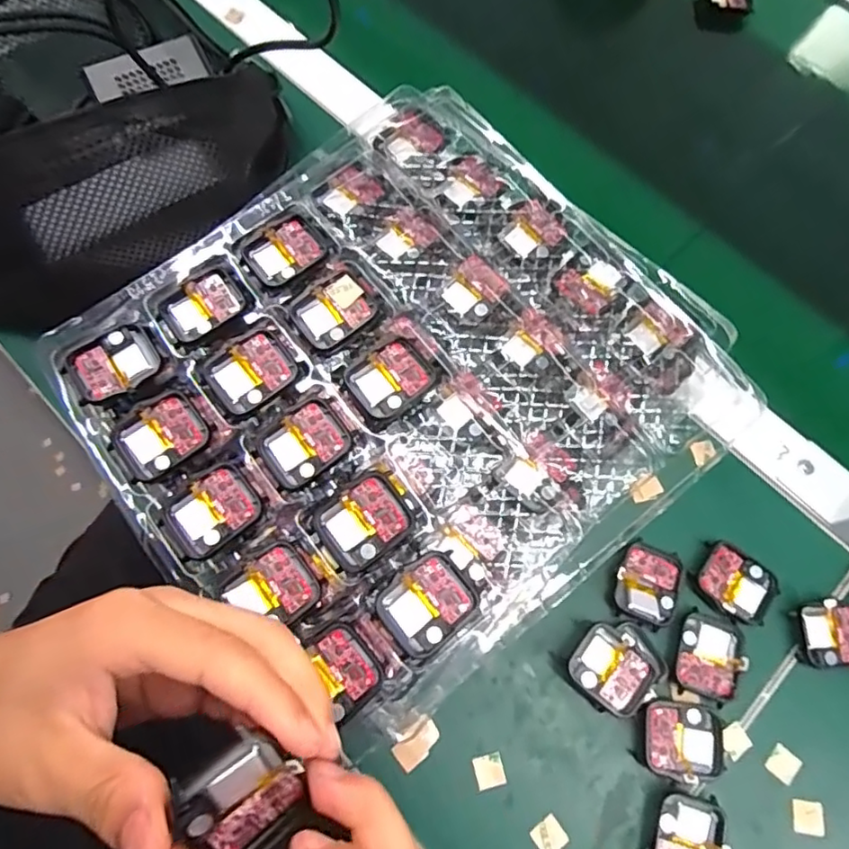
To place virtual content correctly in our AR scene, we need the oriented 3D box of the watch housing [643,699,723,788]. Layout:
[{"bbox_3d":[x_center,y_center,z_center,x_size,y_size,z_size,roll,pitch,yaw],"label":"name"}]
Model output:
[{"bbox_3d":[0.141,0.174,0.323,0.042,0.007,0.038,6,69,0],"label":"watch housing"}]

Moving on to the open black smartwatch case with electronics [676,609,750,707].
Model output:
[{"bbox_3d":[0.163,0.132,0.335,0.036,0.005,0.046,21,70,6],"label":"open black smartwatch case with electronics"}]

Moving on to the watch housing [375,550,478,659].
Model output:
[{"bbox_3d":[0.002,0.085,0.281,0.043,0.008,0.036,-39,75,-15],"label":"watch housing"}]

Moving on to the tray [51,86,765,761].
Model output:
[{"bbox_3d":[-0.009,-0.030,0.319,0.298,0.024,0.271,-41,76,-15],"label":"tray"}]

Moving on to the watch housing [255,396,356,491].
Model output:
[{"bbox_3d":[-0.061,0.010,0.304,0.043,0.011,0.035,-34,74,-13],"label":"watch housing"}]

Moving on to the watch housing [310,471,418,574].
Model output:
[{"bbox_3d":[-0.029,0.048,0.290,0.043,0.006,0.038,-35,85,-2],"label":"watch housing"}]

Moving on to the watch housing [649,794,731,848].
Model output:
[{"bbox_3d":[0.137,0.219,0.307,0.036,0.009,0.046,16,70,4],"label":"watch housing"}]

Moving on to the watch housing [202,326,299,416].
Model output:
[{"bbox_3d":[-0.091,-0.028,0.314,0.043,0.009,0.037,-37,75,-14],"label":"watch housing"}]

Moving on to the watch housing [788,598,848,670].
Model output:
[{"bbox_3d":[0.241,0.122,0.343,0.047,0.006,0.036,-2,70,-3],"label":"watch housing"}]

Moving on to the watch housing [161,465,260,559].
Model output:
[{"bbox_3d":[-0.106,0.044,0.294,0.044,0.006,0.035,-38,75,-15],"label":"watch housing"}]

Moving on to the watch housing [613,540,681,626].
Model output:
[{"bbox_3d":[0.133,0.093,0.347,0.038,0.007,0.044,21,70,6],"label":"watch housing"}]

